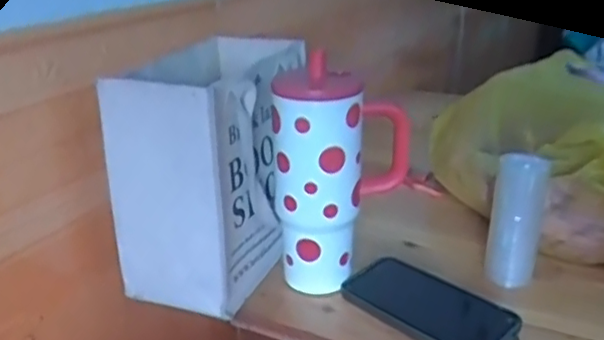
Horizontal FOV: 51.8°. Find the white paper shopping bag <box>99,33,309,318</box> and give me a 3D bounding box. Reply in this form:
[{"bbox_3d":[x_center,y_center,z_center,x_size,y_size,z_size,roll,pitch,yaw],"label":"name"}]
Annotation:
[{"bbox_3d":[-0.082,-0.010,0.644,0.133,0.211,0.228,6,23,15],"label":"white paper shopping bag"}]

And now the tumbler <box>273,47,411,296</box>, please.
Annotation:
[{"bbox_3d":[0.035,0.001,0.605,0.121,0.213,0.098,0,22,0],"label":"tumbler"}]

